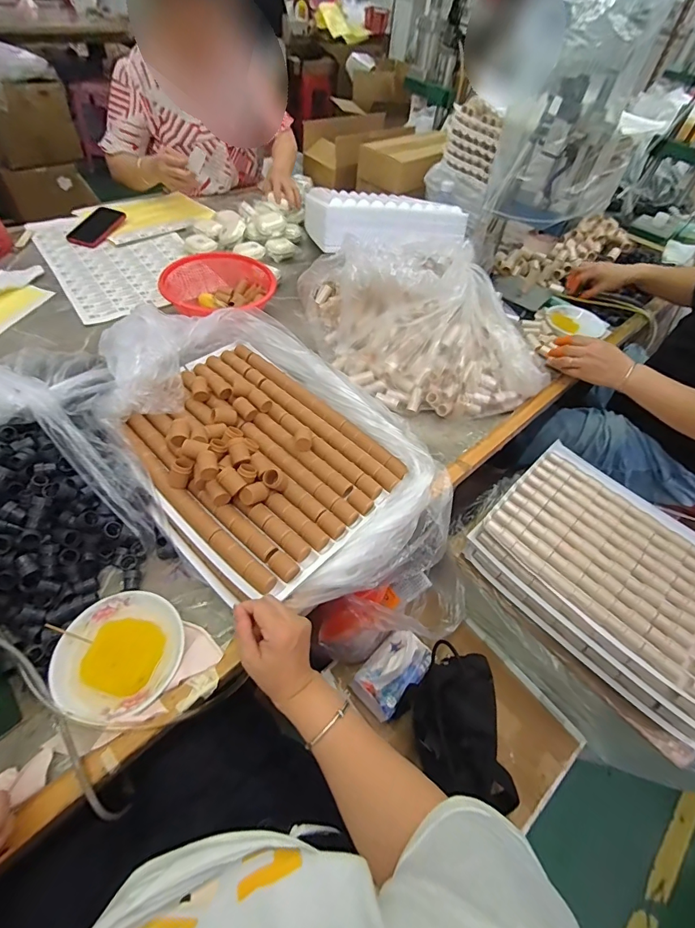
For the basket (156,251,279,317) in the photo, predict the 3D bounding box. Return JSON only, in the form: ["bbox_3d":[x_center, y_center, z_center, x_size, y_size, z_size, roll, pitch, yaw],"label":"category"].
[{"bbox_3d":[-0.285,-0.384,0.913,0.230,0.076,0.269,-12,54,-15],"label":"basket"}]

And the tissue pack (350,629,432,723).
[{"bbox_3d":[0.086,0.389,0.773,0.146,0.093,0.091,-36,63,-29],"label":"tissue pack"}]

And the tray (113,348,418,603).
[{"bbox_3d":[-0.152,-0.038,0.617,0.408,0.064,0.316,40,59,22],"label":"tray"}]

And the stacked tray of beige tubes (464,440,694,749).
[{"bbox_3d":[0.497,0.189,0.757,0.450,0.103,0.336,40,58,23],"label":"stacked tray of beige tubes"}]

